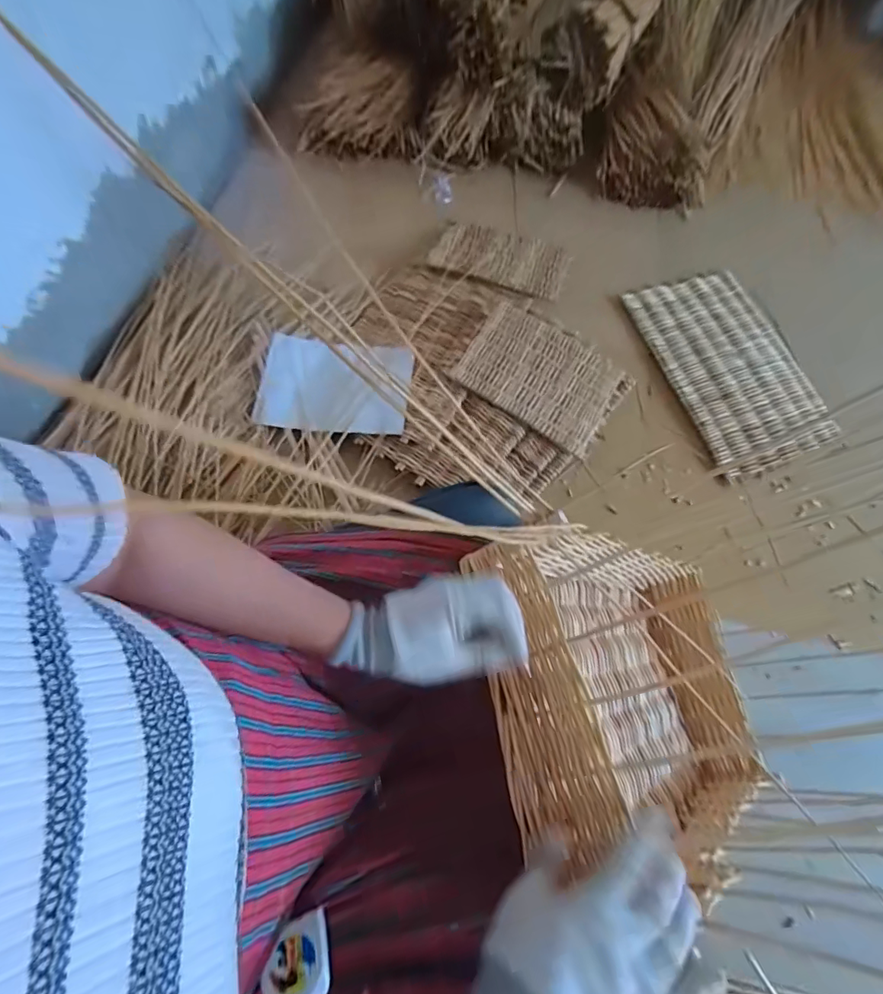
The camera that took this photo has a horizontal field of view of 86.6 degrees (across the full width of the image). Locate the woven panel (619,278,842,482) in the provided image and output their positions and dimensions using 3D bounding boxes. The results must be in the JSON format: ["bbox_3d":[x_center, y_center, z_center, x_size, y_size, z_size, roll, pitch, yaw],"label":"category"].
[{"bbox_3d":[0.678,-0.310,1.113,0.323,0.035,0.541,-12,69,-7],"label":"woven panel"}]

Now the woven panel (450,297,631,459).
[{"bbox_3d":[0.217,-0.270,1.019,0.316,0.022,0.259,31,70,2],"label":"woven panel"}]

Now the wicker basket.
[{"bbox_3d":[0.266,0.251,0.618,0.135,0.551,0.335,-28,65,31],"label":"wicker basket"}]

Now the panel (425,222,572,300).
[{"bbox_3d":[0.148,-0.599,1.175,0.331,0.035,0.239,21,56,6],"label":"panel"}]

